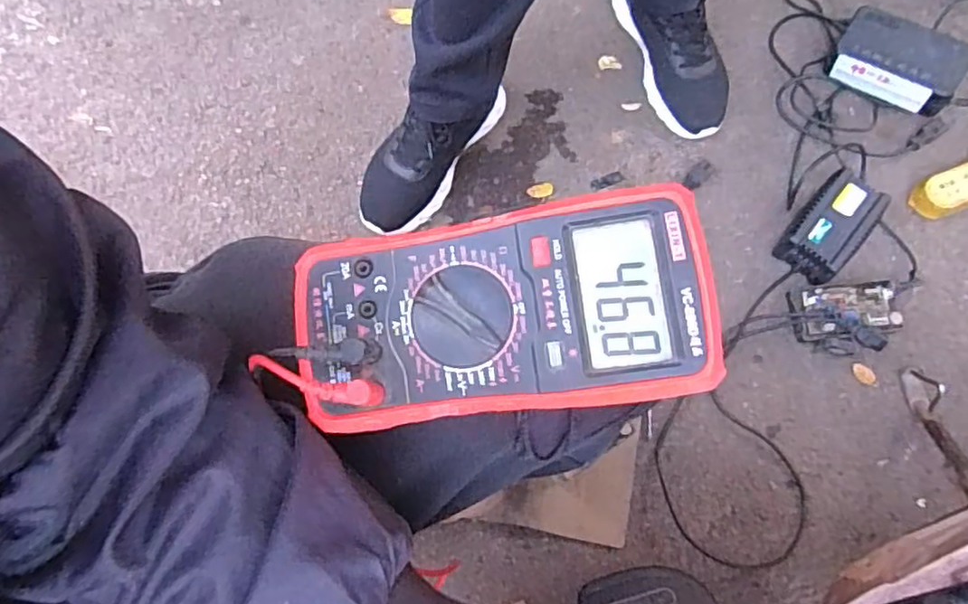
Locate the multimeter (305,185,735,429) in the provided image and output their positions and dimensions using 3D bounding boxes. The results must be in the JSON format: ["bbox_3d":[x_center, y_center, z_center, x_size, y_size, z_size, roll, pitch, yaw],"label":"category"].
[{"bbox_3d":[0.006,0.005,0.285,0.176,0.032,0.085,-5,75,-1],"label":"multimeter"}]

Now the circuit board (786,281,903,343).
[{"bbox_3d":[0.464,0.012,0.841,0.135,0.033,0.075,-5,75,-1],"label":"circuit board"}]

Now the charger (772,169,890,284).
[{"bbox_3d":[0.455,-0.098,0.860,0.083,0.054,0.144,42,79,10],"label":"charger"}]

